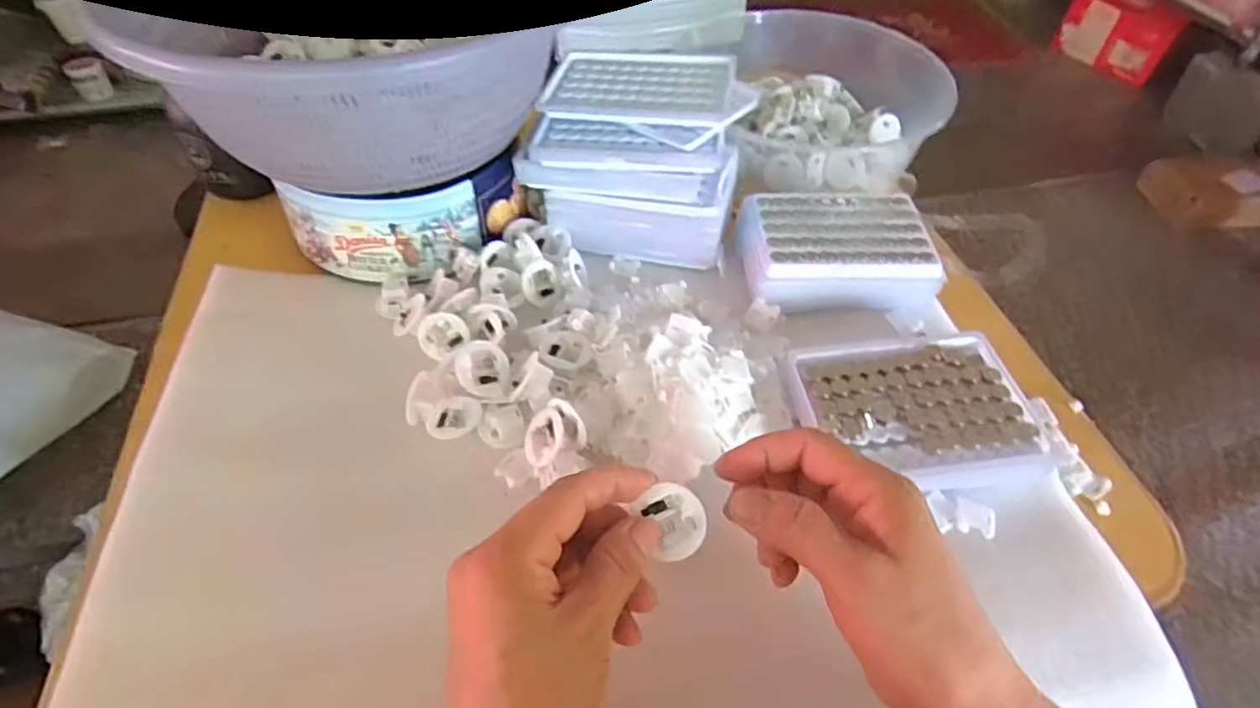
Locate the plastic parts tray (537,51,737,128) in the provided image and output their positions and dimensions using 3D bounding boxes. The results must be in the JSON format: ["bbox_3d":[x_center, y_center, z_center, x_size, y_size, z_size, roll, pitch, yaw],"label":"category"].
[{"bbox_3d":[0.009,-0.196,0.470,0.127,0.013,0.089,9,51,7],"label":"plastic parts tray"}]

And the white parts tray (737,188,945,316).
[{"bbox_3d":[0.148,-0.077,0.479,0.127,0.034,0.091,-3,50,-3],"label":"white parts tray"}]

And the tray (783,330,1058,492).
[{"bbox_3d":[0.167,0.031,0.386,0.127,0.018,0.098,-9,51,-8],"label":"tray"}]

